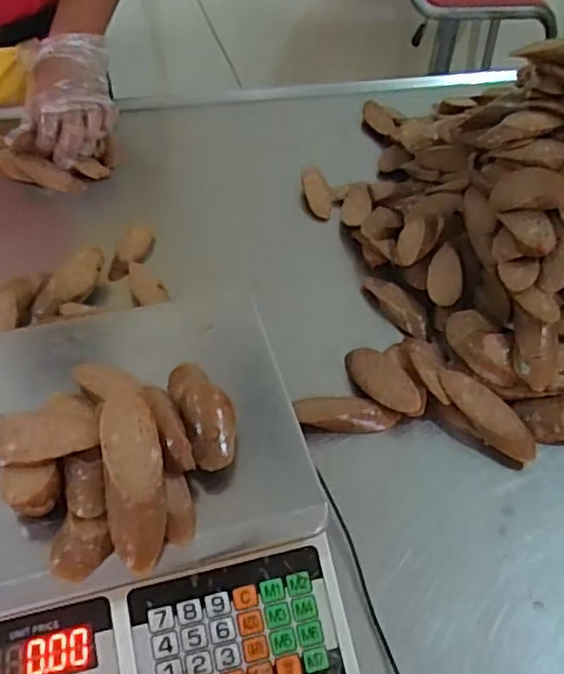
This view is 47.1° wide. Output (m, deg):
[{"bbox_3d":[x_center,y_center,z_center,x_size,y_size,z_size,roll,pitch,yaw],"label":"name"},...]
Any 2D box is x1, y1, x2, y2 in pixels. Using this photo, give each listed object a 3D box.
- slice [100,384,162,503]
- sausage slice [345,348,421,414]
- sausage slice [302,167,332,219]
[{"bbox_3d":[-0.092,0.064,0.395,0.032,0.009,0.073,-12,61,-12],"label":"slice"},{"bbox_3d":[0.095,0.042,0.613,0.041,0.013,0.093,-30,45,-10],"label":"sausage slice"},{"bbox_3d":[0.046,-0.184,0.826,0.030,0.010,0.077,-11,65,-11],"label":"sausage slice"}]

